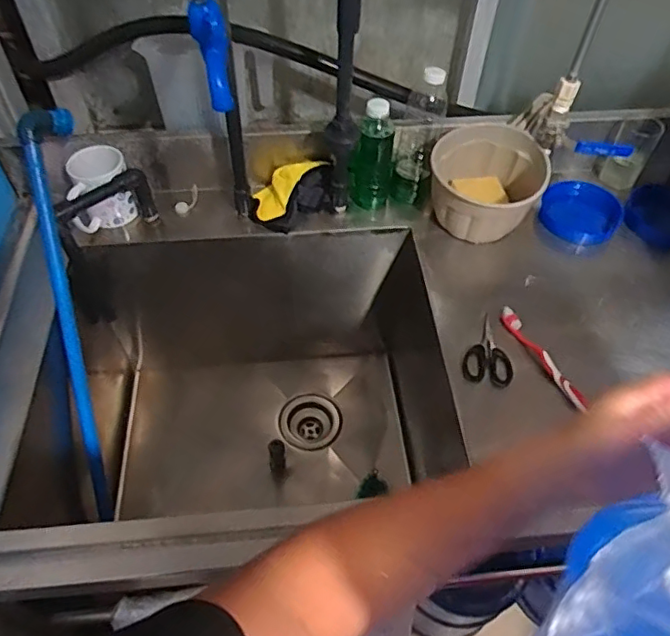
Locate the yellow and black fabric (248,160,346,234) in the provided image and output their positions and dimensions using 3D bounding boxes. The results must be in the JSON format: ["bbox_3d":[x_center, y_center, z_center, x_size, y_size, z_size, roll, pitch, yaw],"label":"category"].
[{"bbox_3d":[-0.069,-0.203,0.901,0.147,0.059,0.100,-18,54,-16],"label":"yellow and black fabric"}]

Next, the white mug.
[{"bbox_3d":[-0.367,-0.196,0.864,0.103,0.099,0.085,-27,57,-21],"label":"white mug"}]

